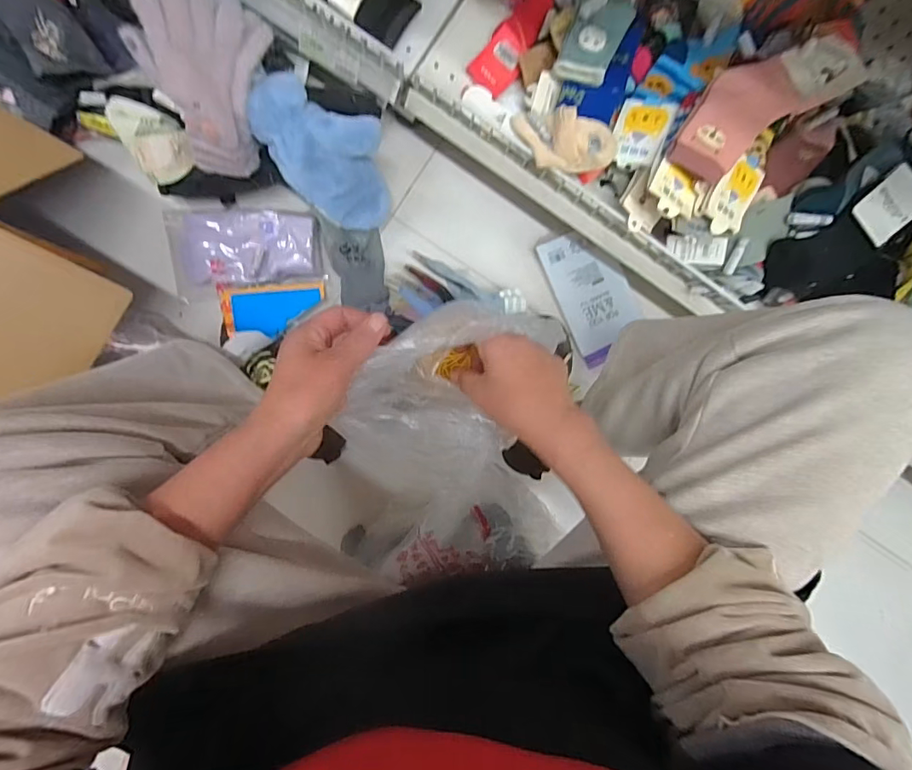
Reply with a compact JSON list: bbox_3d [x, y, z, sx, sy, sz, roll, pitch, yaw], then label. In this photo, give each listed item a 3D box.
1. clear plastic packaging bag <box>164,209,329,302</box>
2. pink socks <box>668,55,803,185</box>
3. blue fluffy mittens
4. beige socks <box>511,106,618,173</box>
[{"bbox_3d":[-0.307,-0.200,0.698,0.216,0.037,0.127,-8,91,-8],"label":"clear plastic packaging bag"},{"bbox_3d":[0.313,-0.304,0.544,0.147,0.025,0.083,-44,87,6],"label":"pink socks"},{"bbox_3d":[-0.167,-0.303,0.637,0.213,0.056,0.141,20,122,-30],"label":"blue fluffy mittens"},{"bbox_3d":[0.135,-0.307,0.612,0.121,0.055,0.065,9,89,-8],"label":"beige socks"}]

